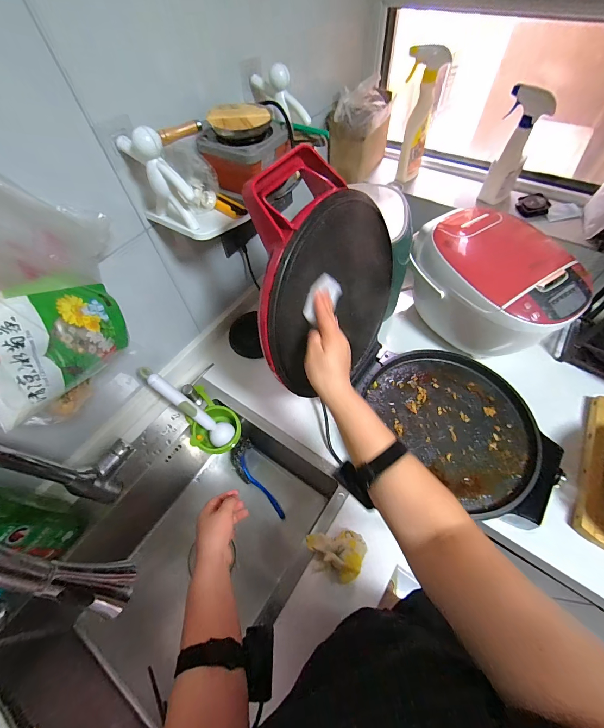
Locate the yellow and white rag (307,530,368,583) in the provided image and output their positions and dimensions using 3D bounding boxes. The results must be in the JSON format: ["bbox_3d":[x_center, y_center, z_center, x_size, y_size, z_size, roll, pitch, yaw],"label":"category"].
[{"bbox_3d":[0.060,0.333,0.531,0.103,0.036,0.077,-5,58,1],"label":"yellow and white rag"}]

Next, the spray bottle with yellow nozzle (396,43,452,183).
[{"bbox_3d":[0.285,-0.608,0.758,0.084,0.245,0.091,10,60,10],"label":"spray bottle with yellow nozzle"}]

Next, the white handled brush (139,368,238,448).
[{"bbox_3d":[-0.248,0.094,0.669,0.240,0.030,0.049,46,63,-20],"label":"white handled brush"}]

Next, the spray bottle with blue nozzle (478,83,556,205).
[{"bbox_3d":[0.485,-0.495,0.713,0.089,0.214,0.046,24,63,17],"label":"spray bottle with blue nozzle"}]

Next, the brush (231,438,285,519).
[{"bbox_3d":[-0.116,0.296,0.799,0.072,0.049,0.207,-34,80,-16],"label":"brush"}]

